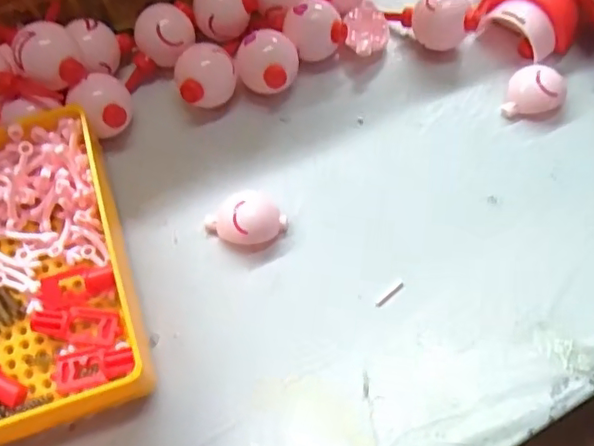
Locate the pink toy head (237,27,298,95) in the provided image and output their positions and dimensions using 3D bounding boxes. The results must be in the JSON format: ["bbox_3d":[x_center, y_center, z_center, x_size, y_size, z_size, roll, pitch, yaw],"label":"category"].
[{"bbox_3d":[-0.016,-0.086,0.335,0.033,0.033,0.035,-1,63,2],"label":"pink toy head"}]

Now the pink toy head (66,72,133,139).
[{"bbox_3d":[-0.106,-0.062,0.325,0.029,0.032,0.031,-1,63,2],"label":"pink toy head"}]

